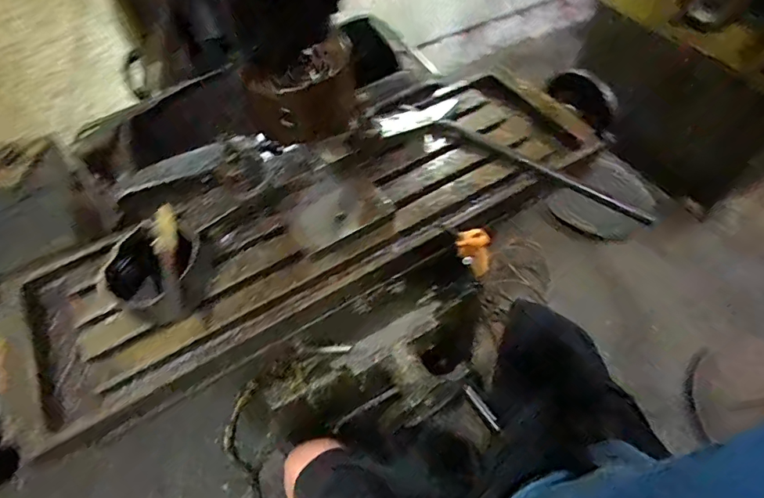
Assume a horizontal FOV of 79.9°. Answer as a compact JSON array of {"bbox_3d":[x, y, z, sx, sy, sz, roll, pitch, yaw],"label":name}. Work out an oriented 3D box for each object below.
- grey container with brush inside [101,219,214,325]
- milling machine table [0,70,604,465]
[{"bbox_3d":[-0.257,0.027,0.525,0.104,0.057,0.117,5,55,6],"label":"grey container with brush inside"},{"bbox_3d":[-0.071,-0.050,0.599,0.804,0.077,0.259,-31,59,-18],"label":"milling machine table"}]

